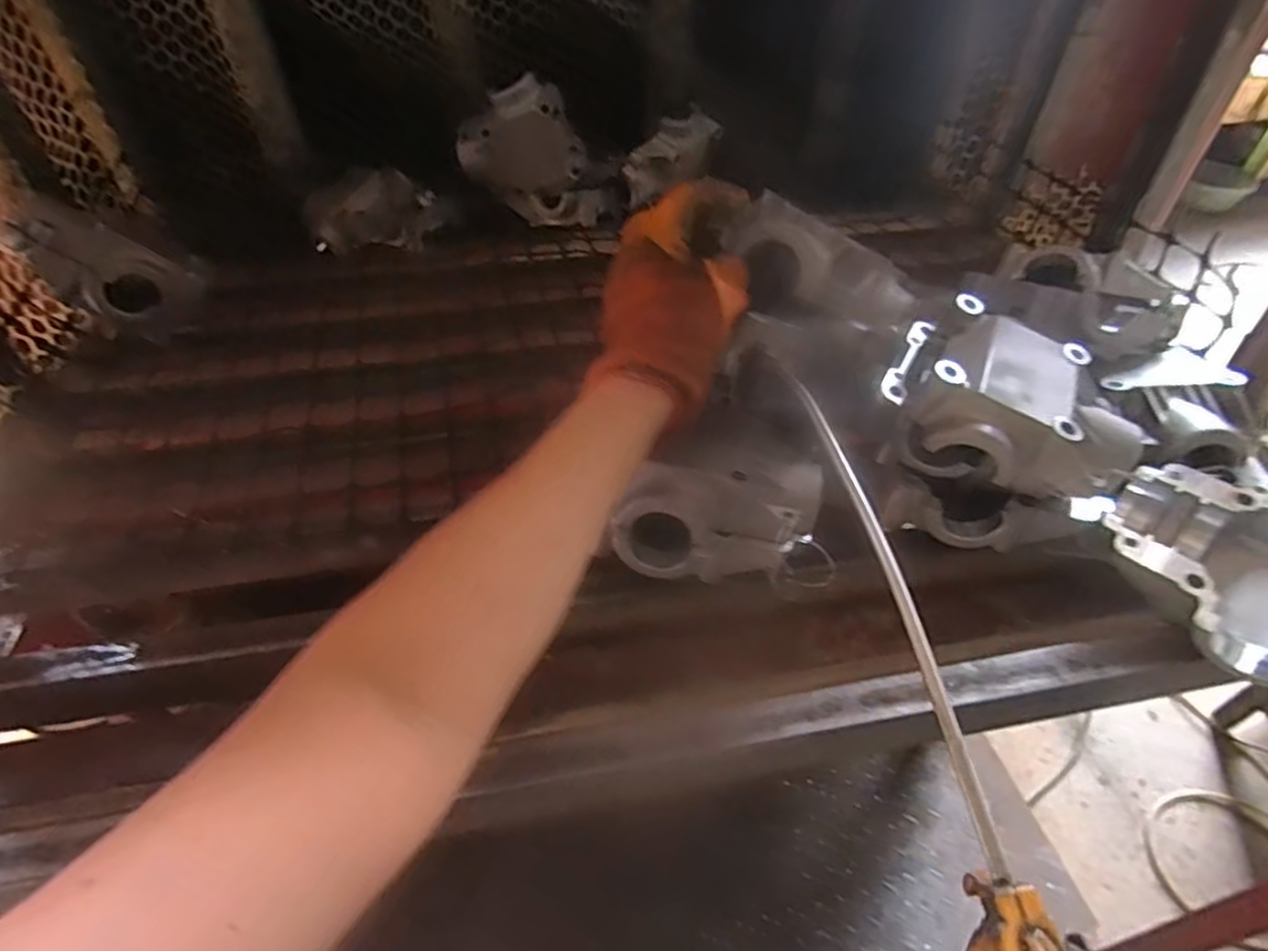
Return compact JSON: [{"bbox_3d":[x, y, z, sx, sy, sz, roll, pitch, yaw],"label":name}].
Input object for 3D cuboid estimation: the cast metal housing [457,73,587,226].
[{"bbox_3d":[-0.141,-0.399,0.830,0.155,0.140,0.051,1,46,0],"label":"cast metal housing"}]

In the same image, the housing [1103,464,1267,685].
[{"bbox_3d":[0.398,0.058,0.437,0.142,0.056,0.153,1,46,-1],"label":"housing"}]

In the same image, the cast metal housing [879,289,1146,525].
[{"bbox_3d":[0.263,-0.048,0.467,0.156,0.077,0.117,19,48,16],"label":"cast metal housing"}]

